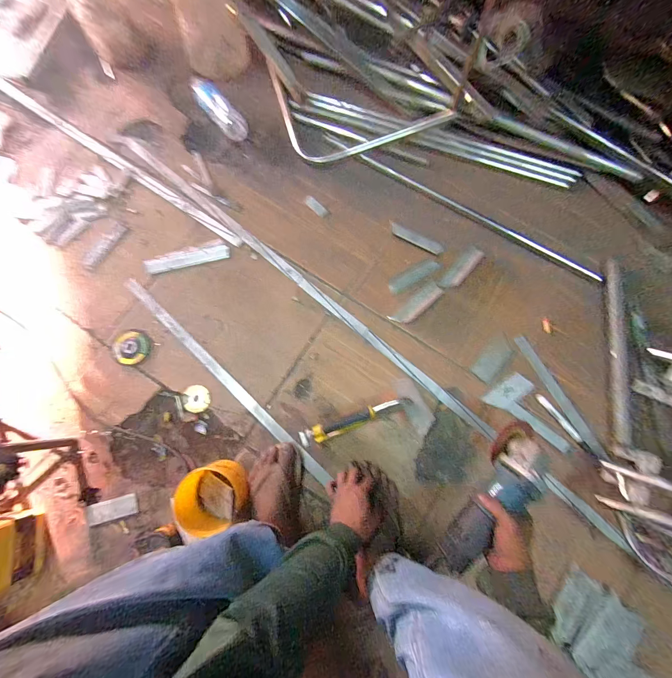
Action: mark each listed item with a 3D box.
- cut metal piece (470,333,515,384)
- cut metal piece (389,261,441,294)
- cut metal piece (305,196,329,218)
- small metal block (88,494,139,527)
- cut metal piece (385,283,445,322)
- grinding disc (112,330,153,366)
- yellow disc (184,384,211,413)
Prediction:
[{"bbox_3d":[0.354,0.042,0.668,0.055,0.004,0.109,41,83,6],"label":"cut metal piece"},{"bbox_3d":[0.184,-0.150,0.698,0.127,0.013,0.033,-29,82,-5],"label":"cut metal piece"},{"bbox_3d":[-0.050,-0.335,0.749,0.070,0.009,0.024,43,83,6],"label":"cut metal piece"},{"bbox_3d":[-0.462,0.353,0.612,0.104,0.007,0.041,-15,81,-3],"label":"small metal block"},{"bbox_3d":[0.187,-0.078,0.686,0.133,0.009,0.040,-38,83,-6],"label":"cut metal piece"},{"bbox_3d":[-0.463,0.019,0.671,0.084,0.007,0.077,0,80,0],"label":"grinding disc"},{"bbox_3d":[-0.308,0.132,0.655,0.057,0.004,0.058,0,80,0],"label":"yellow disc"}]

